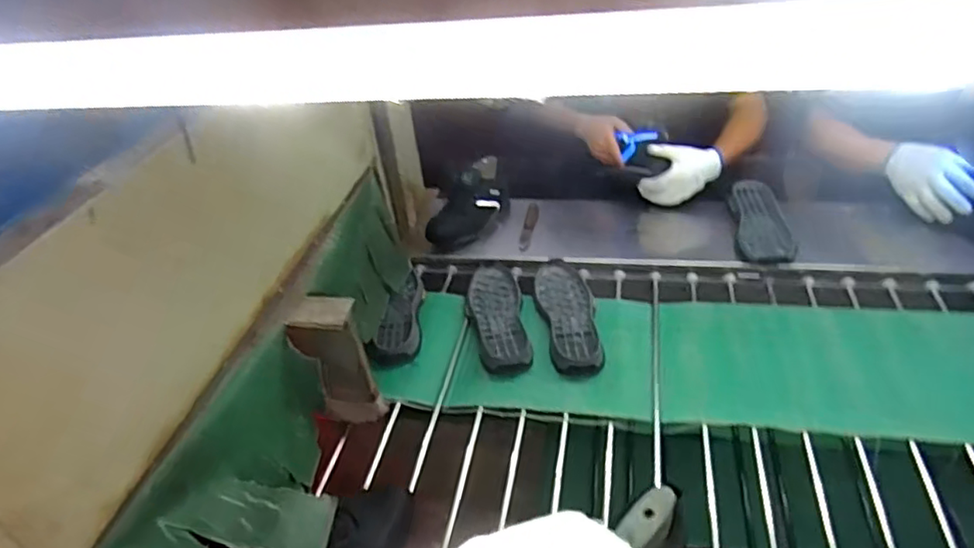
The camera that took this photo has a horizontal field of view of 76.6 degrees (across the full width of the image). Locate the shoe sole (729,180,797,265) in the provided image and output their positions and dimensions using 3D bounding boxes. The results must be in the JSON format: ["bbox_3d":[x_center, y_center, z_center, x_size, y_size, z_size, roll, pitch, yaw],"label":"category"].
[{"bbox_3d":[0.551,-0.103,1.243,0.099,0.034,0.262,3,39,12],"label":"shoe sole"}]

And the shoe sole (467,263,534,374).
[{"bbox_3d":[0.018,0.071,1.160,0.101,0.033,0.287,-6,38,-1],"label":"shoe sole"}]

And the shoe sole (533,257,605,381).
[{"bbox_3d":[0.152,0.071,1.141,0.100,0.027,0.283,-6,38,-1],"label":"shoe sole"}]

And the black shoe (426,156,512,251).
[{"bbox_3d":[-0.035,-0.160,1.357,0.096,0.134,0.246,23,46,32],"label":"black shoe"}]

